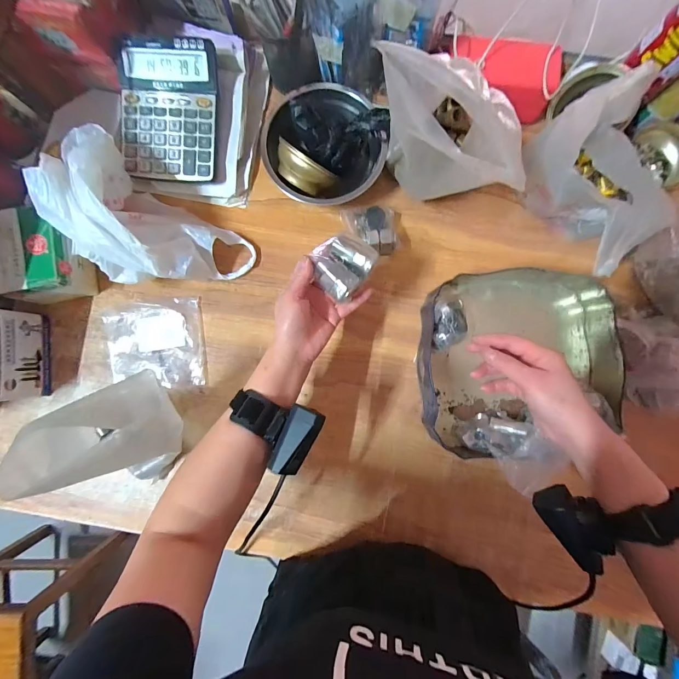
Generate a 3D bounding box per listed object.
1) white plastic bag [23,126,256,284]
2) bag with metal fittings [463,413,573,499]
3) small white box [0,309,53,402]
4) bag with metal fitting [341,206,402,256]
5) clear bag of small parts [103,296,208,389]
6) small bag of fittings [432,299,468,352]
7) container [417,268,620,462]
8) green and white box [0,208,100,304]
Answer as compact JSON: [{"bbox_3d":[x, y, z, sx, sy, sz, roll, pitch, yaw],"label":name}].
[{"bbox_3d":[-0.267,-0.150,0.422,0.249,0.136,0.144,36,88,2],"label":"white plastic bag"},{"bbox_3d":[0.221,0.137,0.411,0.079,0.102,0.068,-33,87,-1],"label":"bag with metal fittings"},{"bbox_3d":[-0.481,0.024,0.445,0.082,0.077,0.119,-3,87,1],"label":"small white box"},{"bbox_3d":[0.050,-0.162,0.468,0.088,0.036,0.073,-1,87,1],"label":"bag with metal fitting"},{"bbox_3d":[-0.276,0.009,0.476,0.142,0.012,0.128,-7,87,0],"label":"clear bag of small parts"},{"bbox_3d":[0.152,-0.020,0.446,0.052,0.057,0.068,-3,87,0],"label":"small bag of fittings"},{"bbox_3d":[0.246,0.026,0.443,0.252,0.056,0.235,-3,87,0],"label":"container"},{"bbox_3d":[-0.420,-0.111,0.451,0.105,0.074,0.116,-8,87,0],"label":"green and white box"}]

